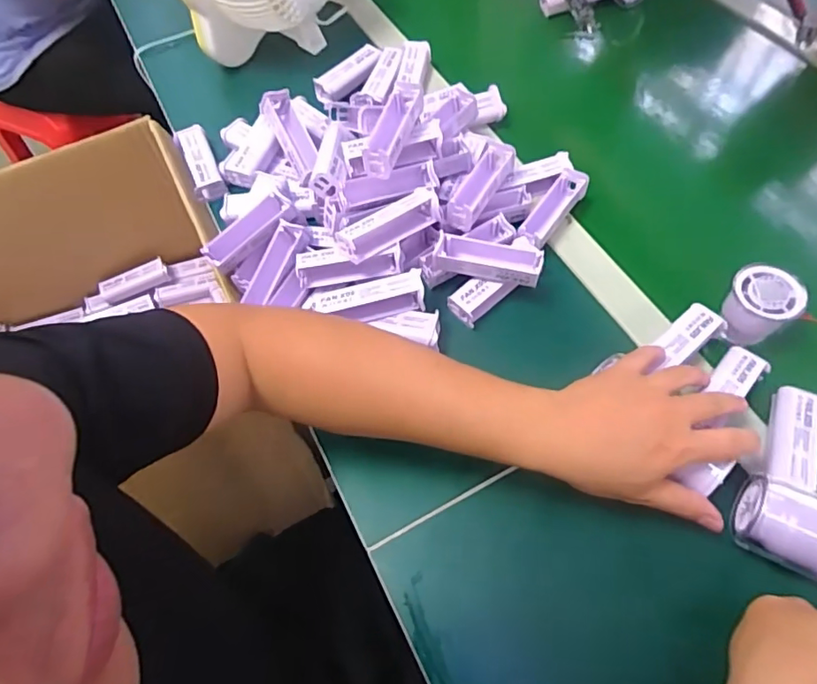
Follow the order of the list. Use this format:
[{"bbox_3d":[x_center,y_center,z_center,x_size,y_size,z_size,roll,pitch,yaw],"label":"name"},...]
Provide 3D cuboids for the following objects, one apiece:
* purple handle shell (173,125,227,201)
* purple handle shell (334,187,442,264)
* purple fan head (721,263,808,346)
[{"bbox_3d":[-0.247,-0.214,0.659,0.037,0.021,0.113,-24,61,-10],"label":"purple handle shell"},{"bbox_3d":[-0.016,-0.111,0.513,0.102,0.024,0.027,-33,63,-14],"label":"purple handle shell"},{"bbox_3d":[0.308,-0.031,0.490,0.055,0.052,0.055,35,68,21],"label":"purple fan head"}]

